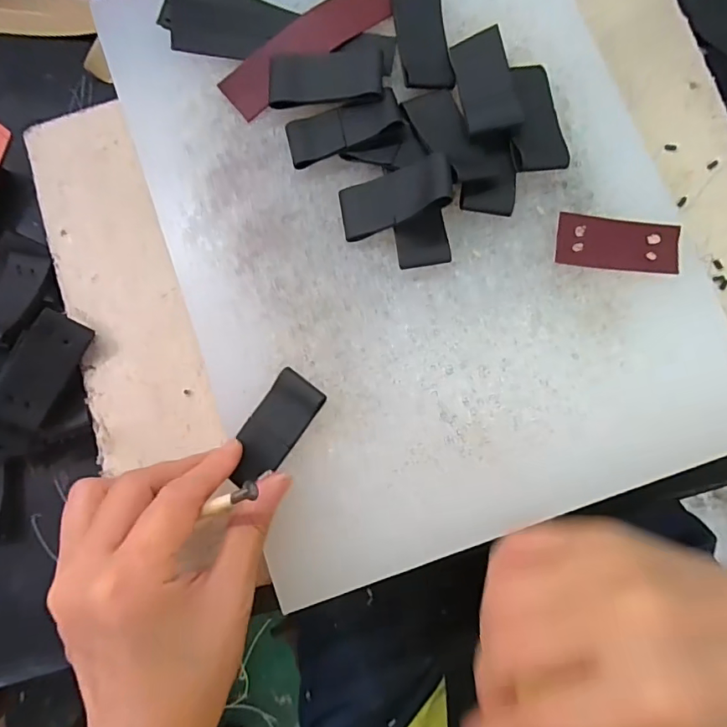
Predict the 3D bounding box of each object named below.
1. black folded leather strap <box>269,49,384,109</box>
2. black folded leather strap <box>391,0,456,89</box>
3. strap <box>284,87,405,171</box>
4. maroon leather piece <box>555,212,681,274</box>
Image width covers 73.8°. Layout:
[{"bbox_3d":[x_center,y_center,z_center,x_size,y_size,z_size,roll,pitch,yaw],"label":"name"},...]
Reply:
[{"bbox_3d":[-0.020,-0.151,0.257,0.060,0.010,0.027,1,84,4],"label":"black folded leather strap"},{"bbox_3d":[0.032,-0.176,0.262,0.027,0.006,0.062,-8,83,3],"label":"black folded leather strap"},{"bbox_3d":[-0.010,-0.123,0.254,0.059,0.017,0.029,-14,83,2],"label":"strap"},{"bbox_3d":[0.129,-0.061,0.246,0.059,0.004,0.026,8,84,4],"label":"maroon leather piece"}]

